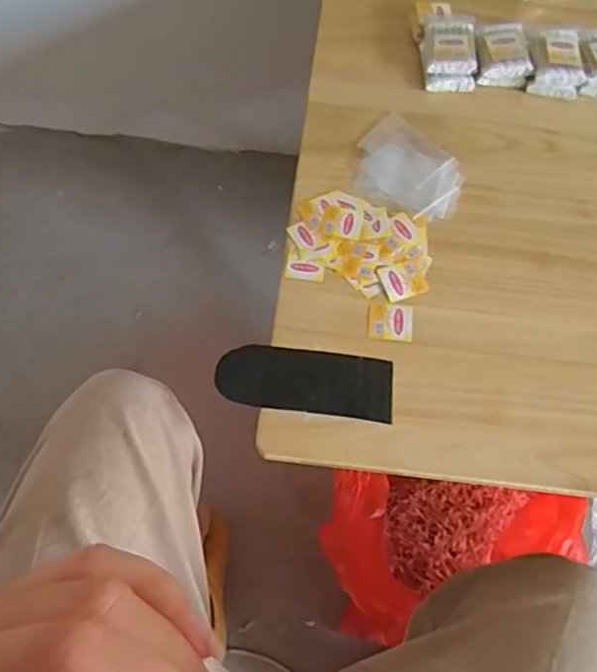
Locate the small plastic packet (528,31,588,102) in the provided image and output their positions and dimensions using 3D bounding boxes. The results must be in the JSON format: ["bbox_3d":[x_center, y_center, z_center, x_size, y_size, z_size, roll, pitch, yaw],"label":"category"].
[{"bbox_3d":[0.307,-0.332,0.710,0.060,0.036,0.085,3,67,0],"label":"small plastic packet"}]

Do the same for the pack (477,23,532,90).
[{"bbox_3d":[0.246,-0.341,0.716,0.056,0.030,0.077,1,67,-1],"label":"pack"}]

